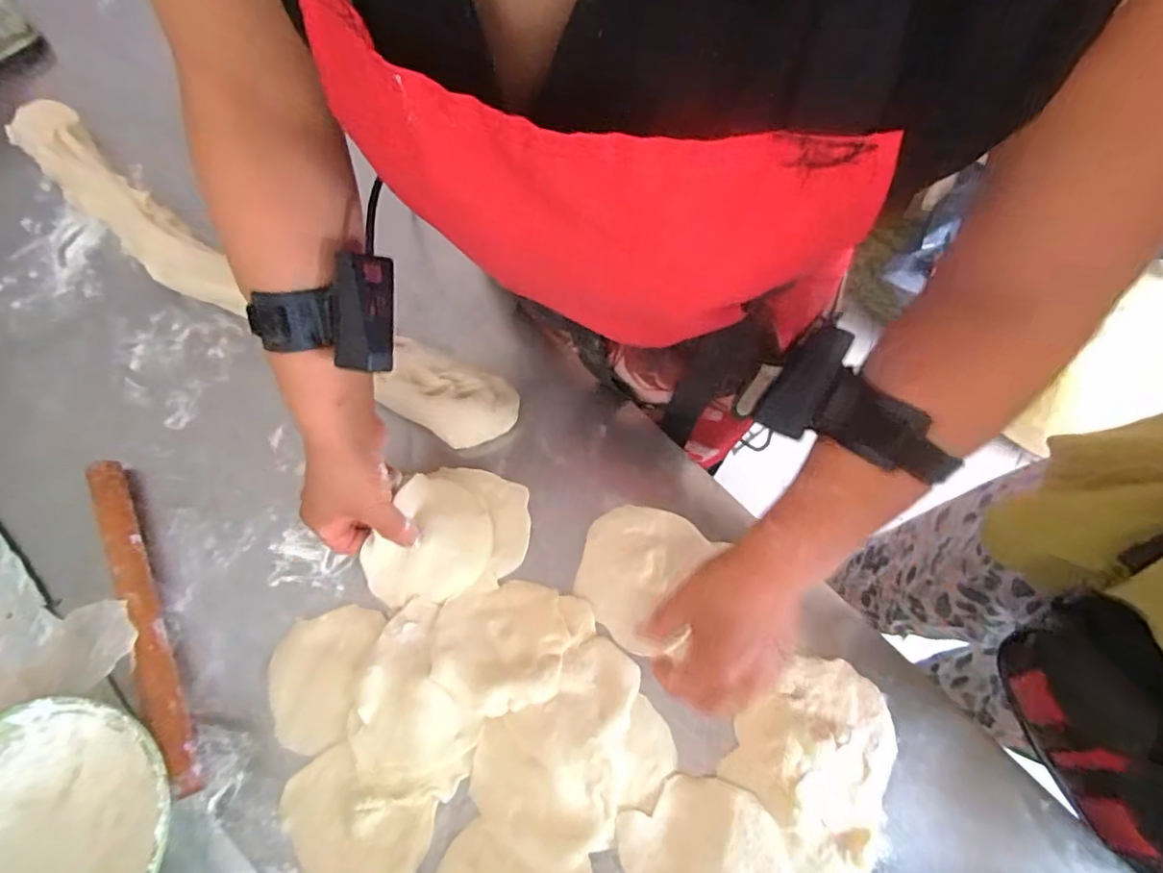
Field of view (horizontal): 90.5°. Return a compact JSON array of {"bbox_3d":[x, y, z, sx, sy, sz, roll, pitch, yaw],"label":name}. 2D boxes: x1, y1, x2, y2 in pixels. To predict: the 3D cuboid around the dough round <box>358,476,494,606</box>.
[{"bbox_3d":[-0.123,0.092,0.468,0.088,0.018,0.106,31,81,0],"label":"dough round"}]

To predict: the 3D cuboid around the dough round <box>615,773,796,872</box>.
[{"bbox_3d":[0.085,0.291,0.397,0.108,0.015,0.096,-15,68,-5],"label":"dough round"}]

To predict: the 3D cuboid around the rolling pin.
[{"bbox_3d":[-0.347,0.140,0.454,0.022,0.031,0.275,-27,70,-10],"label":"rolling pin"}]

